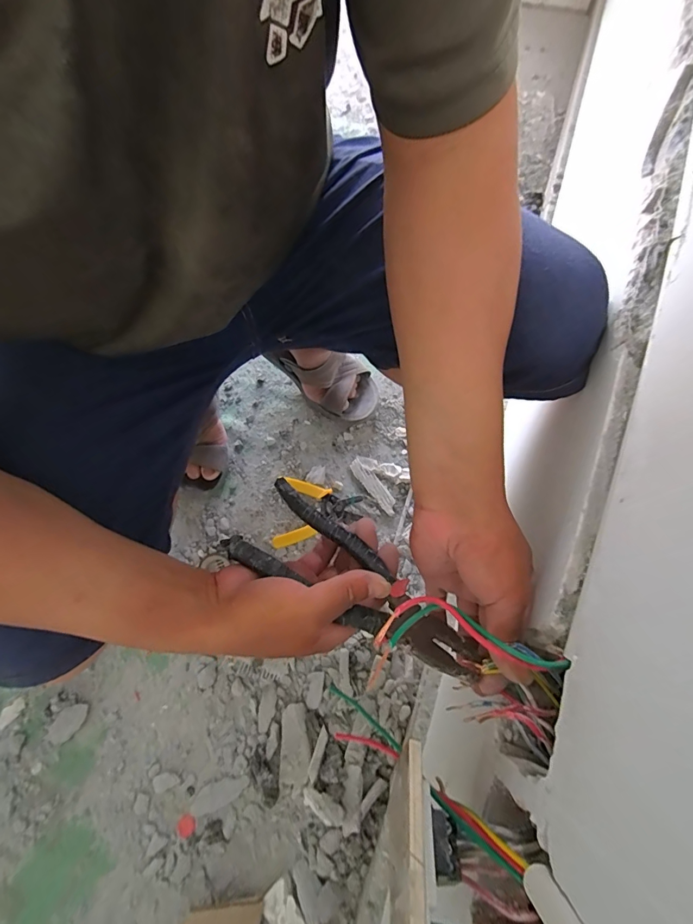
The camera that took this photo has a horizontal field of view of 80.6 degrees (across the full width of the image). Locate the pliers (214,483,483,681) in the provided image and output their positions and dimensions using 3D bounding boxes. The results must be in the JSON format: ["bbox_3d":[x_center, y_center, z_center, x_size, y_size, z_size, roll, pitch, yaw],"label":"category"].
[{"bbox_3d":[0.005,0.091,0.297,0.190,0.027,0.067,34,74,12],"label":"pliers"}]

